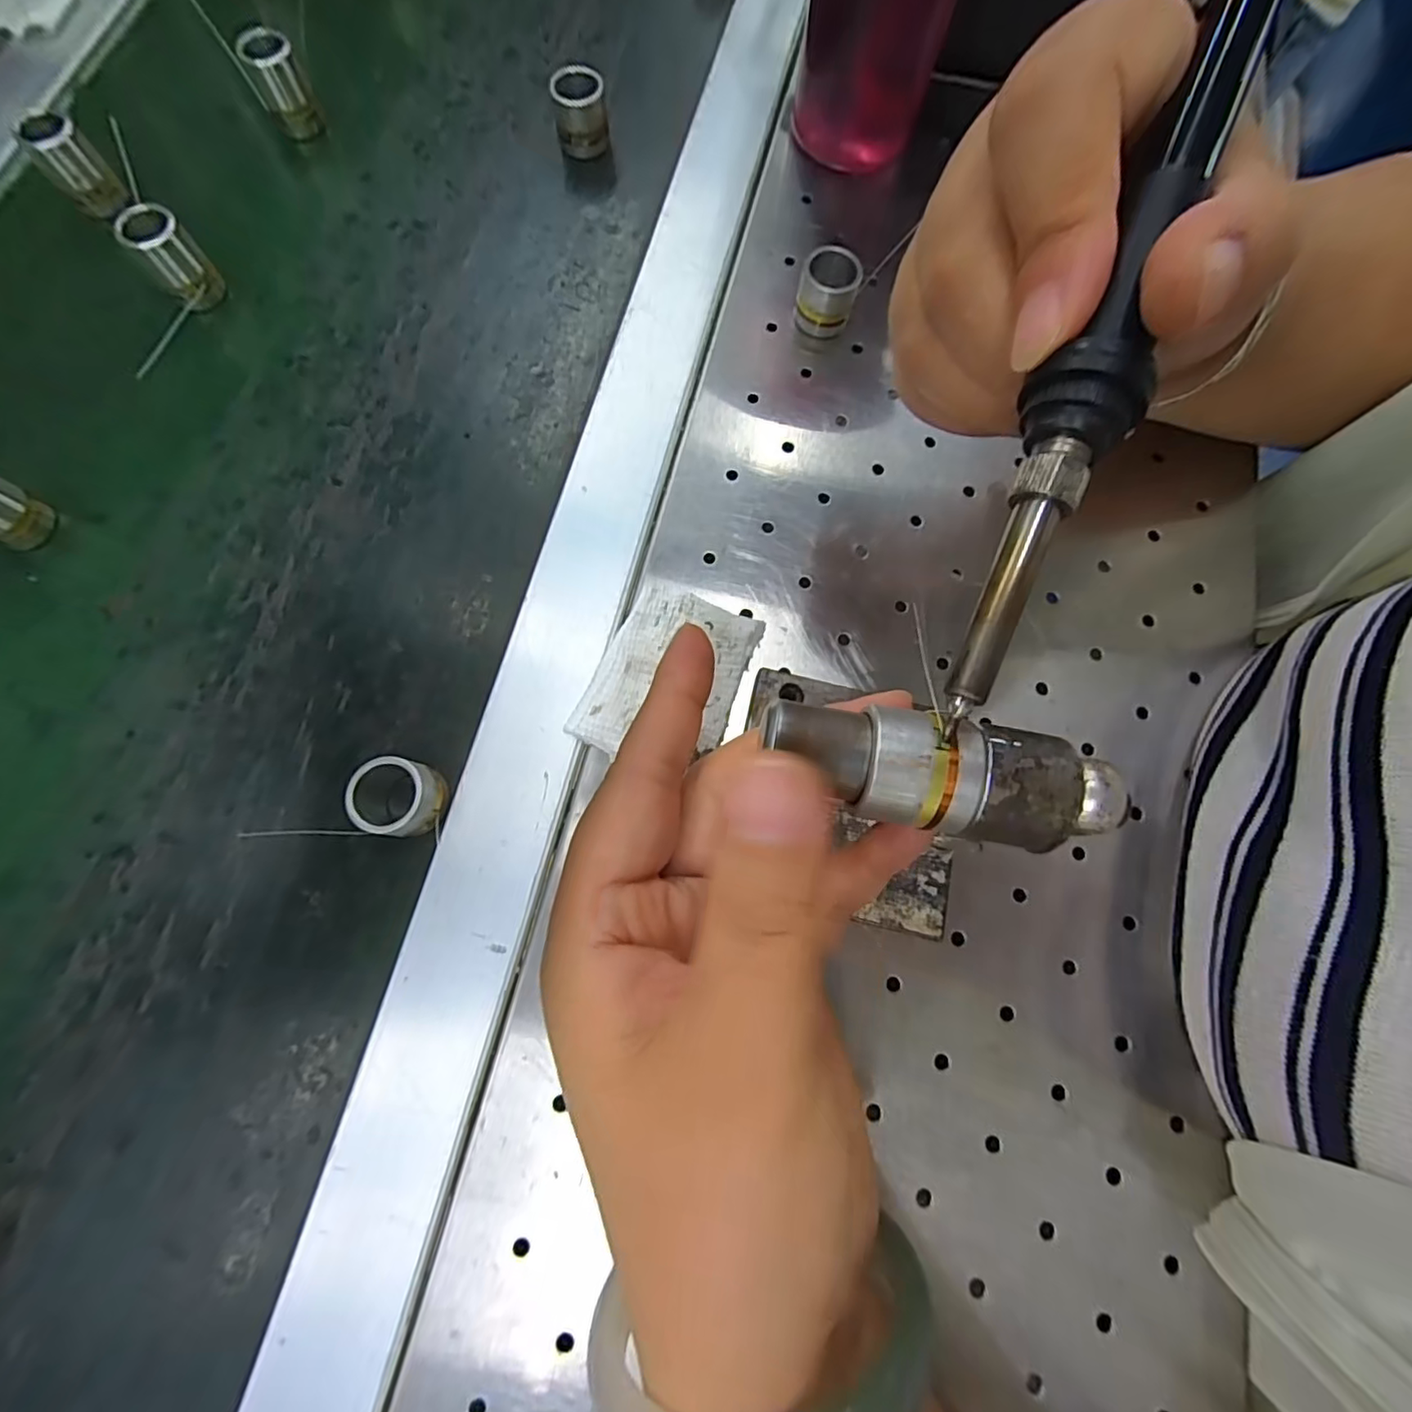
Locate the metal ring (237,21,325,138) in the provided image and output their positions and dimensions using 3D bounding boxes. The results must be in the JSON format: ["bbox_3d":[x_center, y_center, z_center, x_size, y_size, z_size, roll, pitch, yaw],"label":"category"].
[{"bbox_3d":[-0.200,-0.294,0.283,0.021,0.033,0.021,0,76,0],"label":"metal ring"}]

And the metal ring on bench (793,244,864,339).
[{"bbox_3d":[0.051,-0.175,0.252,0.024,0.026,0.021,10,76,2],"label":"metal ring on bench"}]

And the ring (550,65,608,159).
[{"bbox_3d":[-0.059,-0.280,0.284,0.024,0.027,0.024,-9,76,-2],"label":"ring"}]

